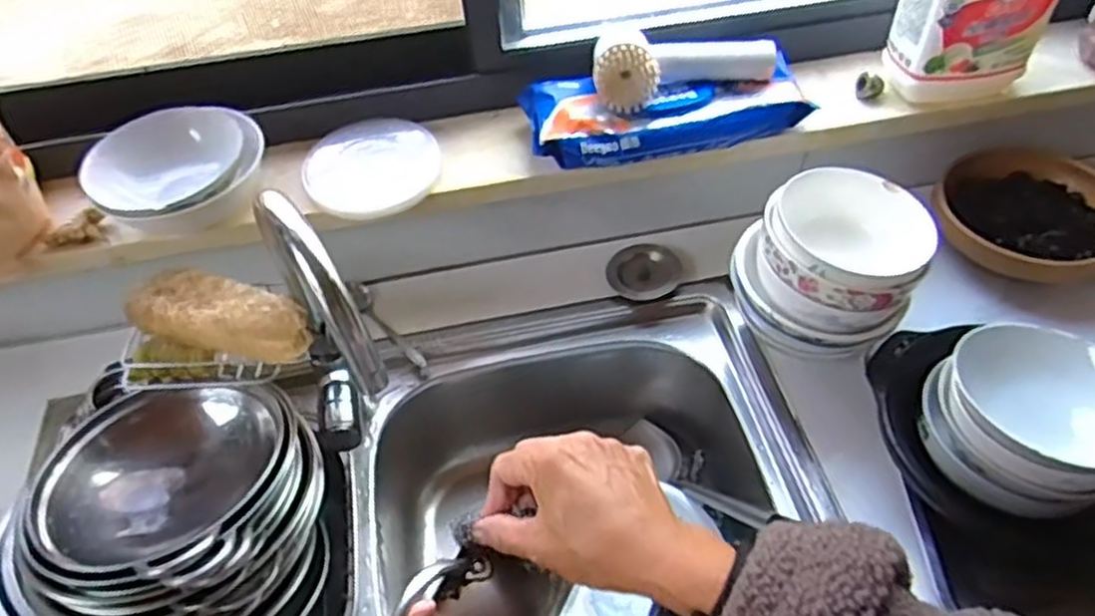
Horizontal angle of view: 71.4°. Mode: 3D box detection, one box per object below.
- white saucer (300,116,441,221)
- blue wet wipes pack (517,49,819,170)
[{"bbox_3d":[-0.190,-0.155,0.832,0.141,0.031,0.129,-2,50,2],"label":"white saucer"},{"bbox_3d":[0.130,-0.215,0.838,0.306,0.042,0.111,-7,50,-2],"label":"blue wet wipes pack"}]

